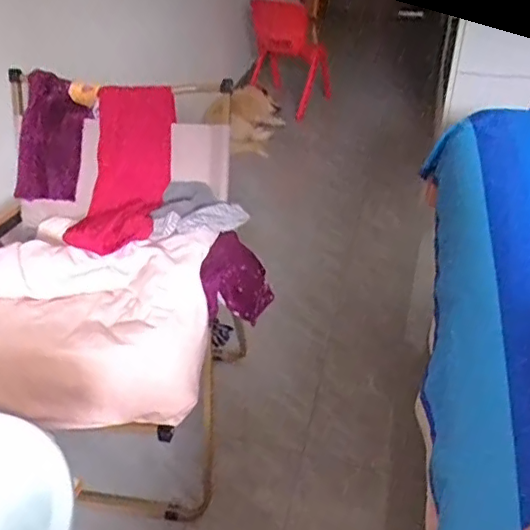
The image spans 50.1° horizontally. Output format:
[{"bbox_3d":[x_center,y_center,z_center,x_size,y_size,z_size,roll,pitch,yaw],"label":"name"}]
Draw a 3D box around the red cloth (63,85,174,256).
[{"bbox_3d":[-0.290,-0.180,1.116,0.176,0.257,0.238,6,37,7],"label":"red cloth"}]

